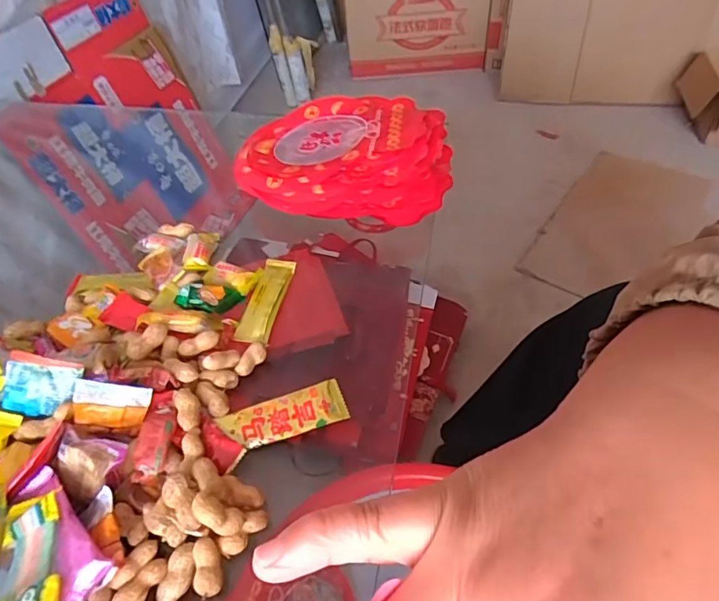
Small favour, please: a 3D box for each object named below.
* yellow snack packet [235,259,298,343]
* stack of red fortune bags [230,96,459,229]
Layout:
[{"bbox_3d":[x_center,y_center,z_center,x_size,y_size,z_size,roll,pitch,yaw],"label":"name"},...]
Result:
[{"bbox_3d":[-0.088,-0.002,0.470,0.032,0.012,0.103,5,49,9],"label":"yellow snack packet"},{"bbox_3d":[-0.019,-0.170,0.574,0.240,0.068,0.172,10,50,13],"label":"stack of red fortune bags"}]

